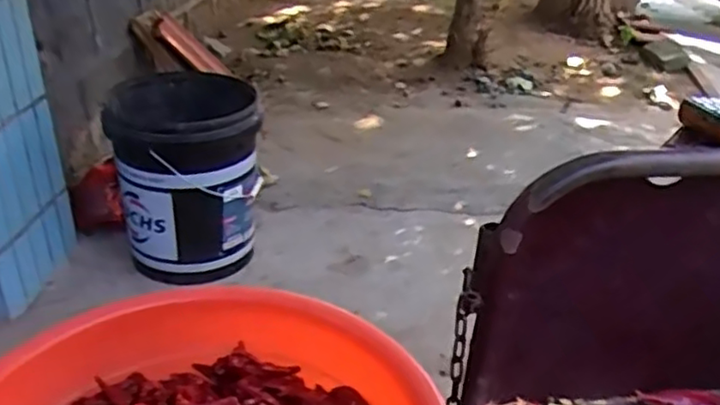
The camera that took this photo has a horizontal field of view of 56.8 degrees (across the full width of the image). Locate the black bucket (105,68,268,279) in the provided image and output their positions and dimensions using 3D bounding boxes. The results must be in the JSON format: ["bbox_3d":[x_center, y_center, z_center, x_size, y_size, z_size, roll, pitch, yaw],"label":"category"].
[{"bbox_3d":[-0.369,-0.083,1.439,0.292,0.355,0.351,-7,29,-16],"label":"black bucket"}]

